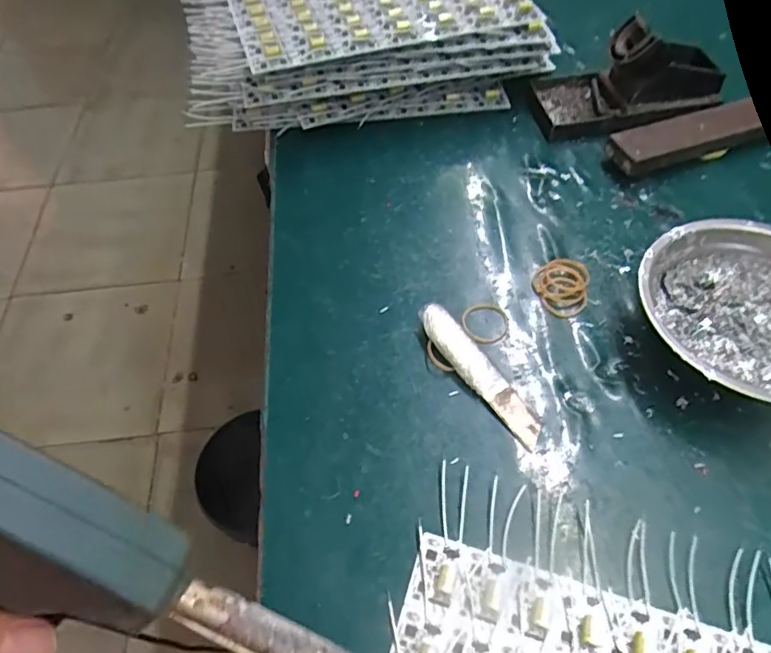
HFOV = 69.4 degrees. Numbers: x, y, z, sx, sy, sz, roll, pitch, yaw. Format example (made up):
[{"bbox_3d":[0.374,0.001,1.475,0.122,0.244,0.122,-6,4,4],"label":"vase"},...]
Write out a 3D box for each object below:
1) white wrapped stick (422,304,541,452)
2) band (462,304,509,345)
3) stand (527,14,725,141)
[{"bbox_3d":[0.056,0.026,0.328,0.022,0.014,0.101,-31,59,-19],"label":"white wrapped stick"},{"bbox_3d":[0.063,-0.002,0.354,0.029,0.005,0.032,0,55,2],"label":"band"},{"bbox_3d":[0.199,-0.203,0.452,0.140,0.063,0.078,-6,55,-2],"label":"stand"}]

